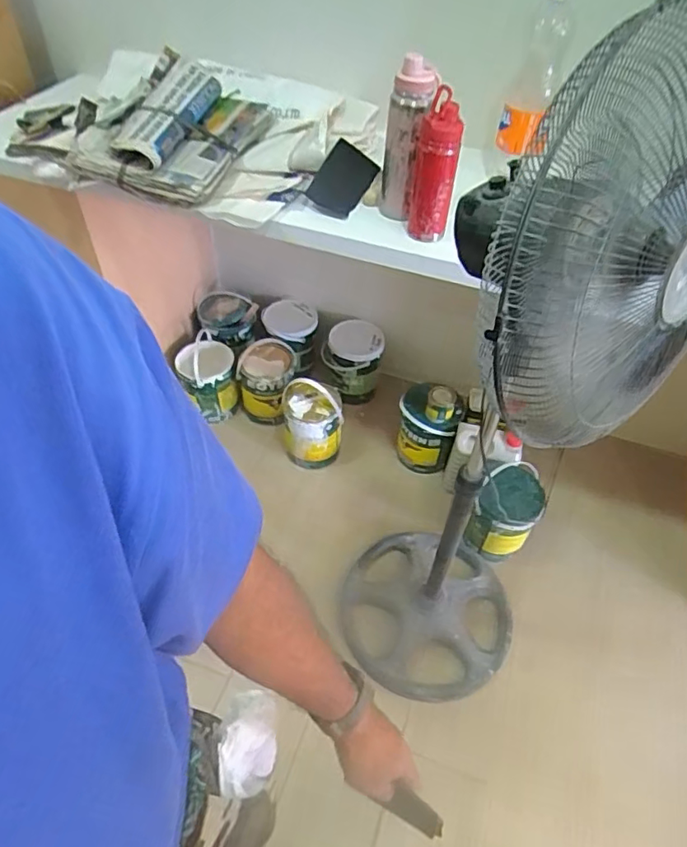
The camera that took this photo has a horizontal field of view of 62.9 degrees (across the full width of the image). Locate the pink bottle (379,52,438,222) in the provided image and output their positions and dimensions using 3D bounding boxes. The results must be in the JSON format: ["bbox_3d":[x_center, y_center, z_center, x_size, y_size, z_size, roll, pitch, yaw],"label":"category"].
[{"bbox_3d":[0.107,-0.492,1.014,0.079,0.263,0.075,17,50,11],"label":"pink bottle"}]

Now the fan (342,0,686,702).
[{"bbox_3d":[0.214,0.077,0.939,0.347,1.237,0.354,9,49,4],"label":"fan"}]

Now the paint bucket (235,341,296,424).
[{"bbox_3d":[-0.228,-0.119,1.684,0.160,0.187,0.155,2,49,-2],"label":"paint bucket"}]

